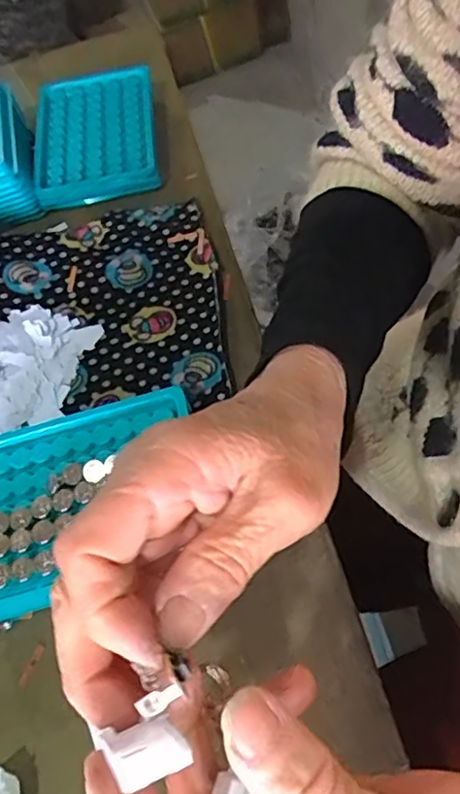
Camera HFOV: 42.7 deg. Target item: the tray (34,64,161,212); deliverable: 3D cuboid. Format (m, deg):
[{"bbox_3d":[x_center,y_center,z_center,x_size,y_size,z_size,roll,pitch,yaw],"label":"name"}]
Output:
[{"bbox_3d":[-0.110,-0.216,0.482,0.096,0.023,0.133,-10,57,3],"label":"tray"}]

